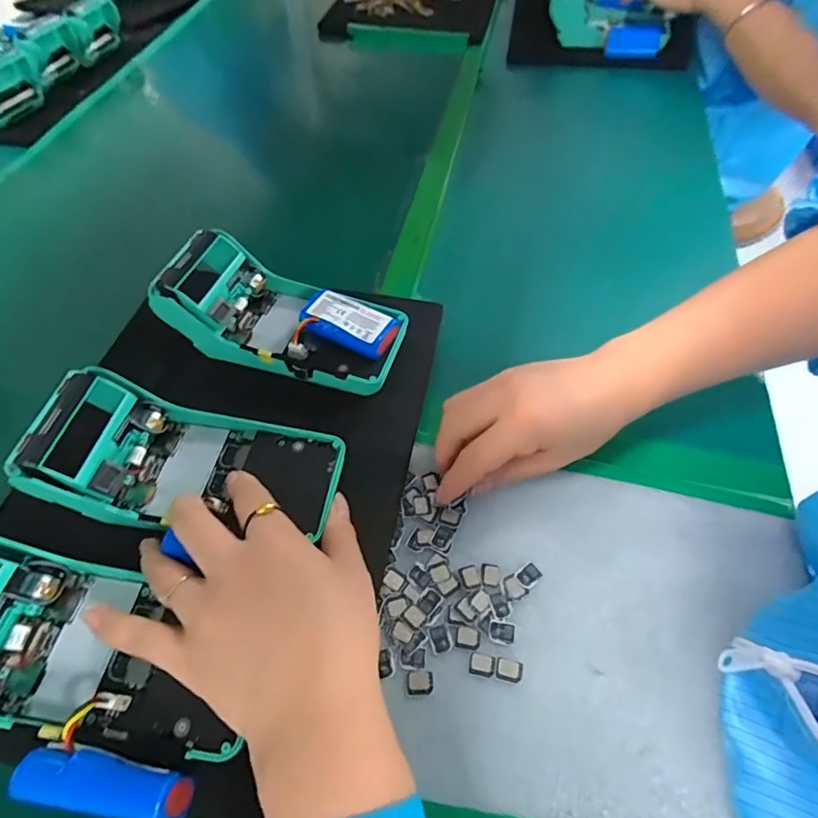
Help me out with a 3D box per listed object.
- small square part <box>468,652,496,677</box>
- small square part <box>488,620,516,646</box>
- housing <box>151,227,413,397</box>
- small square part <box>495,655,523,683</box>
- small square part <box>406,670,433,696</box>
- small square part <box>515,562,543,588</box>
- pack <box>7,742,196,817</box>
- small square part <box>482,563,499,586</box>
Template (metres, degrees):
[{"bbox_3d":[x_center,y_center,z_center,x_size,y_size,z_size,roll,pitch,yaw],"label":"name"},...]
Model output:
[{"bbox_3d":[0.041,0.143,0.271,0.014,0.004,0.011,8,55,9],"label":"small square part"},{"bbox_3d":[0.054,0.129,0.280,0.015,0.004,0.012,8,55,9],"label":"small square part"},{"bbox_3d":[-0.088,-0.067,0.358,0.164,0.055,0.075,21,57,2],"label":"housing"},{"bbox_3d":[0.056,0.145,0.269,0.015,0.004,0.012,10,55,10],"label":"small square part"},{"bbox_3d":[0.006,0.150,0.266,0.014,0.004,0.012,-4,54,0],"label":"small square part"},{"bbox_3d":[0.074,0.101,0.296,0.015,0.004,0.012,-33,59,-19],"label":"small square part"},{"bbox_3d":[-0.130,0.162,0.210,0.076,0.021,0.019,6,55,8],"label":"pack"},{"bbox_3d":[0.050,0.102,0.298,0.011,0.004,0.013,3,54,5],"label":"small square part"}]

